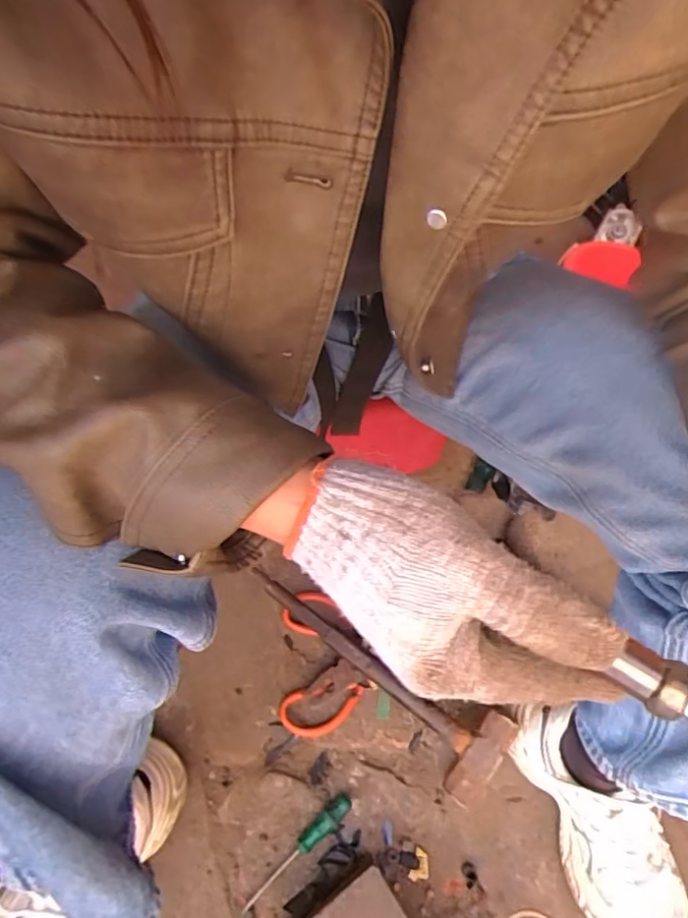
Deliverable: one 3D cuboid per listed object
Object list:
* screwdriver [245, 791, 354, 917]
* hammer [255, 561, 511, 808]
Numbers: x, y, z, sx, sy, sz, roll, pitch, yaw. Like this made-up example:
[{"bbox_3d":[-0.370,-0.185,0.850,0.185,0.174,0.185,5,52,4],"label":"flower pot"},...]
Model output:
[{"bbox_3d":[-0.046,0.395,0.565,0.136,0.014,0.020,-37,68,-22],"label":"screwdriver"},{"bbox_3d":[0.025,0.244,0.645,0.331,0.058,0.092,34,63,16],"label":"hammer"}]

